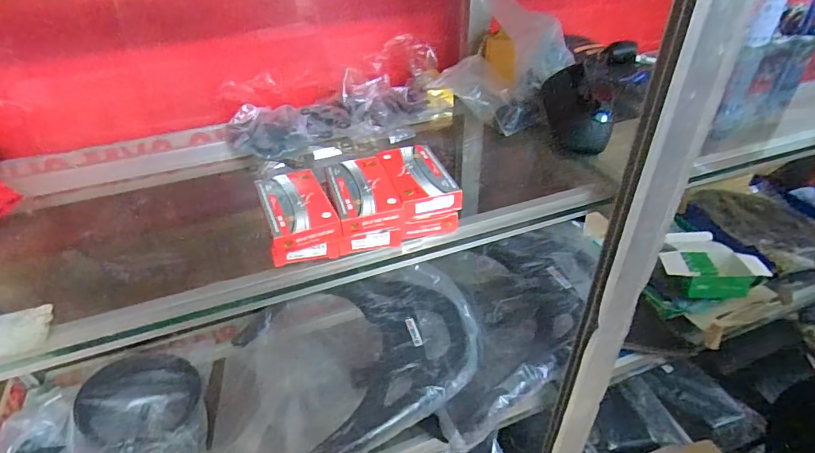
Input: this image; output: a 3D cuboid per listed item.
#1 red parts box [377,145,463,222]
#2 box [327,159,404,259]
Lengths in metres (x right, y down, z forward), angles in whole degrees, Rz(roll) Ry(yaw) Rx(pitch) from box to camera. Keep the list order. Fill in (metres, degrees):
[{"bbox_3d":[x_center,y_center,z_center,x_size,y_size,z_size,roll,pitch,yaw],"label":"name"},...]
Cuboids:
[{"bbox_3d":[0.009,-0.046,0.448,0.053,0.022,0.096,-12,38,-13],"label":"red parts box"},{"bbox_3d":[-0.043,-0.022,0.441,0.058,0.042,0.095,-11,38,-12],"label":"box"}]

